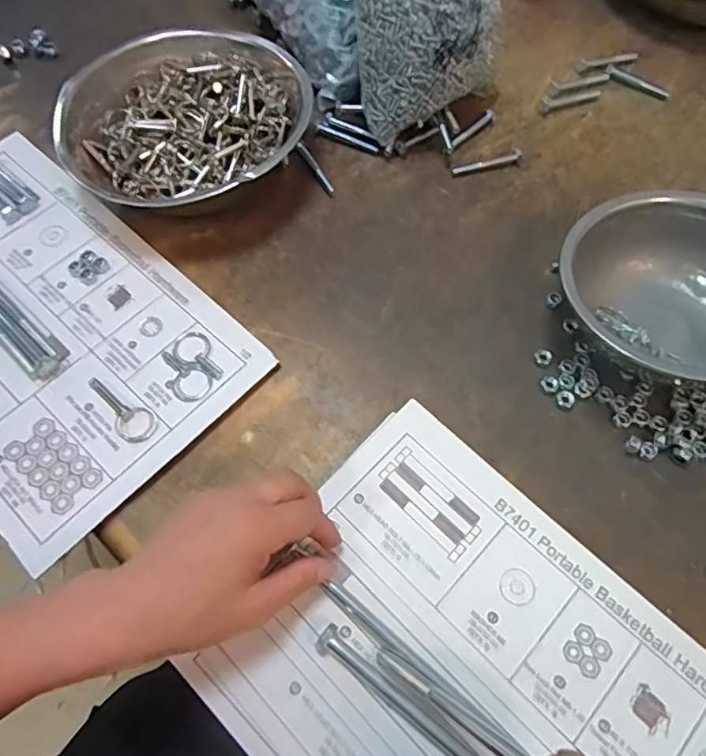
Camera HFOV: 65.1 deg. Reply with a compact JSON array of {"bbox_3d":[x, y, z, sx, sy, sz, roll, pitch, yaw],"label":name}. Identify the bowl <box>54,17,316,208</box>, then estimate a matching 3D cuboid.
[{"bbox_3d":[-0.148,-0.248,0.515,0.218,0.074,0.212,0,63,0],"label":"bowl"}]

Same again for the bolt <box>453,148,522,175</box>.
[{"bbox_3d":[0.129,-0.208,0.531,0.067,0.010,0.013,-13,63,-7],"label":"bolt"}]

